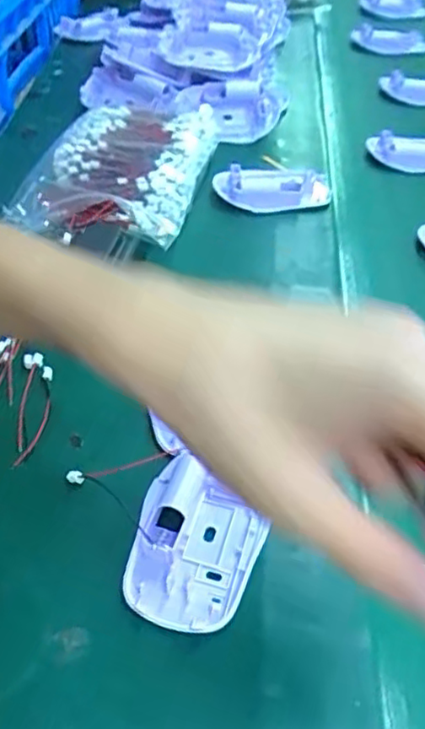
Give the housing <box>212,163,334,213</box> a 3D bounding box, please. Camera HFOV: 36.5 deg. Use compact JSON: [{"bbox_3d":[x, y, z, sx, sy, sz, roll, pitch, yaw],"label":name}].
[{"bbox_3d":[0.053,-0.149,0.542,0.097,0.013,0.054,-3,47,-8],"label":"housing"}]

